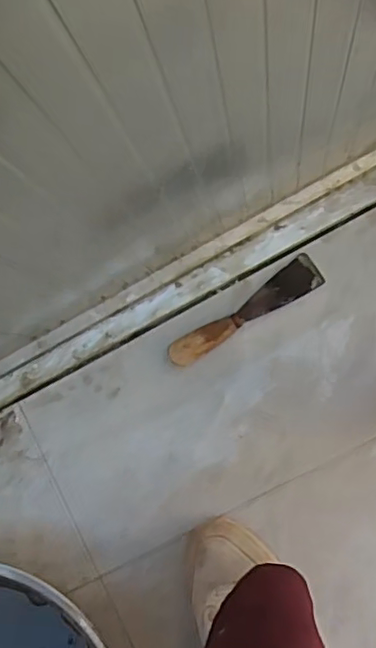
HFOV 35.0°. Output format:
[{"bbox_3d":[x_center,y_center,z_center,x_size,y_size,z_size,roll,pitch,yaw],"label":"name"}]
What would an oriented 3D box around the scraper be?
[{"bbox_3d":[0.060,-0.011,0.625,0.178,0.018,0.037,-36,83,5],"label":"scraper"}]

